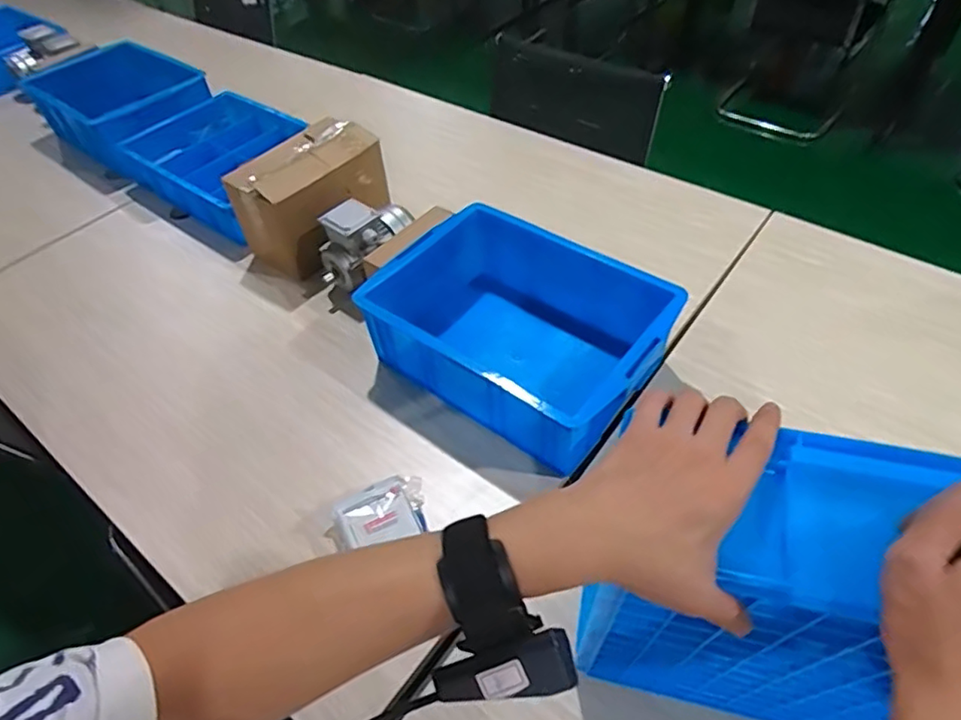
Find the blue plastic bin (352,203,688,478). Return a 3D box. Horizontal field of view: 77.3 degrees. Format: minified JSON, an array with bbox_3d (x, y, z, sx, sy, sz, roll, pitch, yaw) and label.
[{"bbox_3d":[0.050,-0.049,0.971,0.443,0.167,0.307,31,58,29],"label":"blue plastic bin"}]

